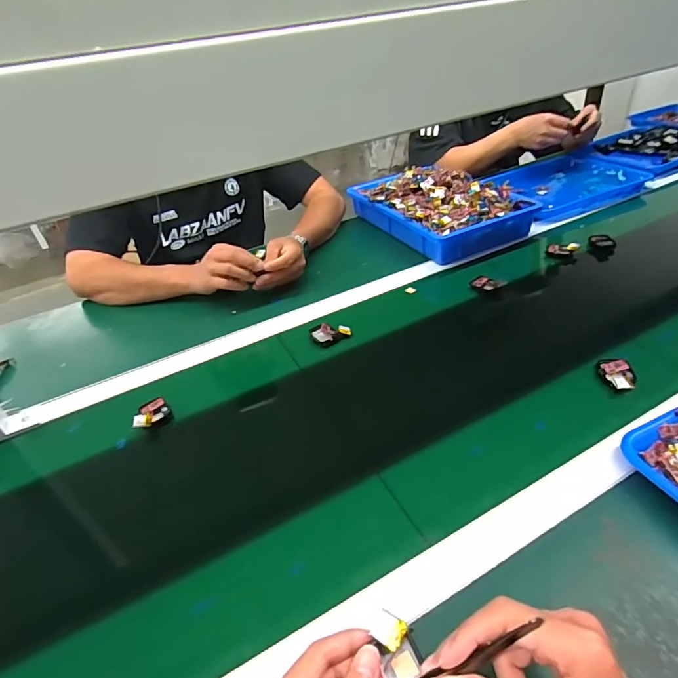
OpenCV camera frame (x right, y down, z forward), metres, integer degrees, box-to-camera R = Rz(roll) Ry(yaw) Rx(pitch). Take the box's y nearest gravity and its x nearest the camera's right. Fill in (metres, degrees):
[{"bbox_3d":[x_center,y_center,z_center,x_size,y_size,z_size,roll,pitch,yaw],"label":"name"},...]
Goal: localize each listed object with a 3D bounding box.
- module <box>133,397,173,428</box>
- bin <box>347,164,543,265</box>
[{"bbox_3d":[-0.247,0.097,0.573,0.047,0.018,0.038,-31,44,-27],"label":"module"},{"bbox_3d":[0.203,-0.283,0.934,0.234,0.083,0.341,-22,40,-18],"label":"bin"}]

